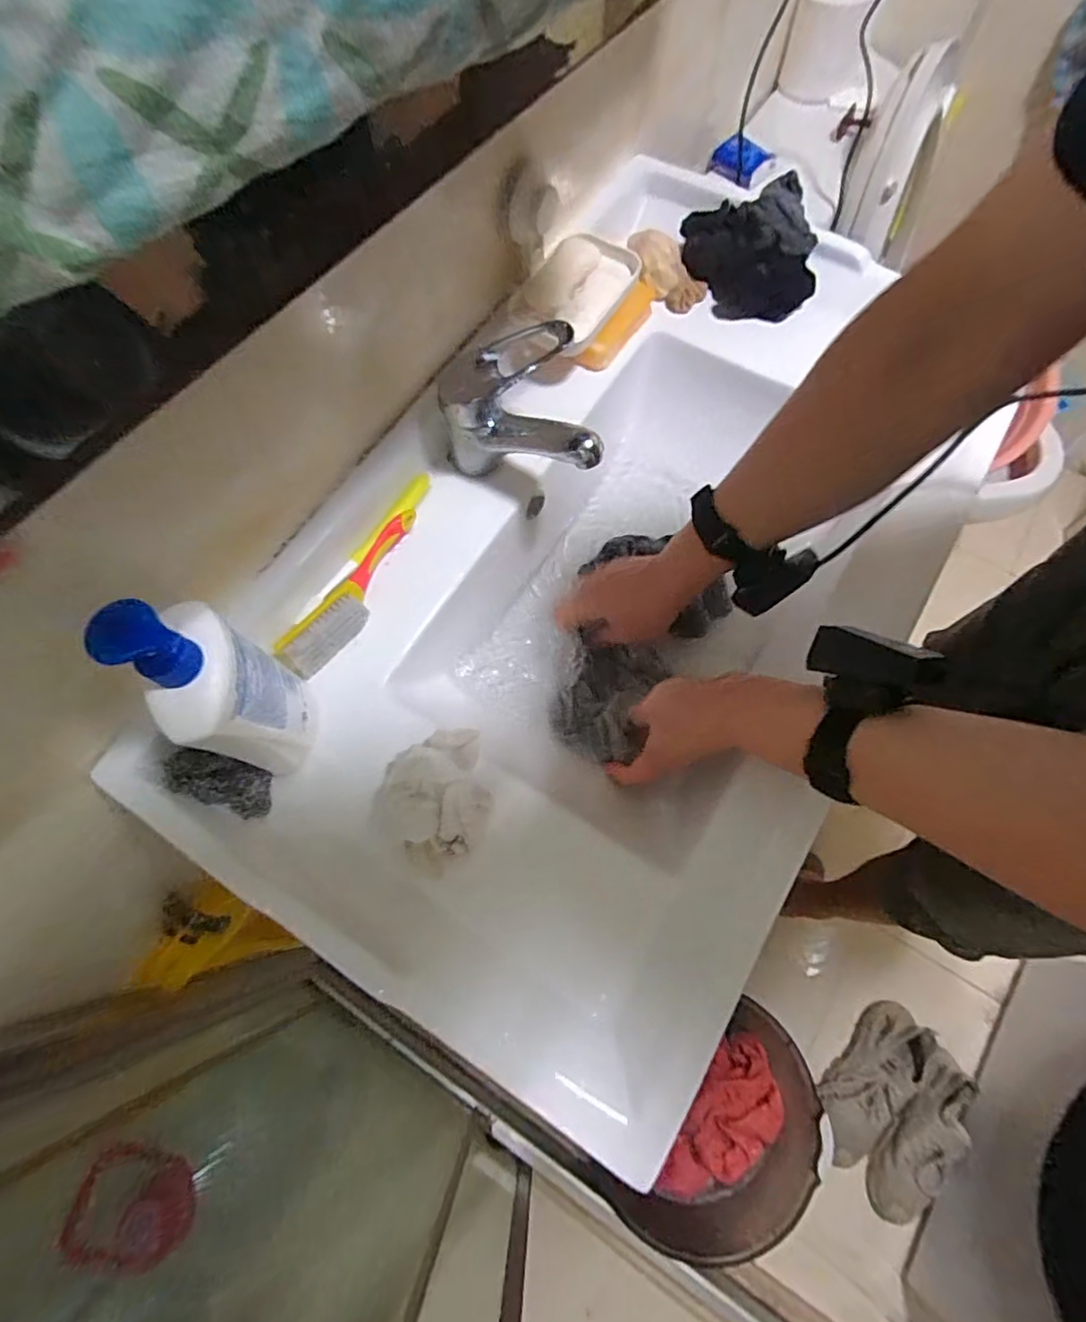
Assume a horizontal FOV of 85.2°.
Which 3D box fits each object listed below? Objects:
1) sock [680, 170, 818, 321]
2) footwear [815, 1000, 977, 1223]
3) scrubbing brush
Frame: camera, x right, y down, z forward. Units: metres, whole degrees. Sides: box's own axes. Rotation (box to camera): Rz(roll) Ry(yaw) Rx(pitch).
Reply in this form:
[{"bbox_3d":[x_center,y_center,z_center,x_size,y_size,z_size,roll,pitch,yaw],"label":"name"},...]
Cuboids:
[{"bbox_3d":[0.214,-0.420,0.607,0.133,0.077,0.093,3,70,2],"label":"sock"},{"bbox_3d":[0.619,0.784,1.034,0.219,0.077,0.280,41,76,14],"label":"footwear"},{"bbox_3d":[-0.154,-0.080,0.512,0.041,0.030,0.206,24,72,10],"label":"scrubbing brush"}]

